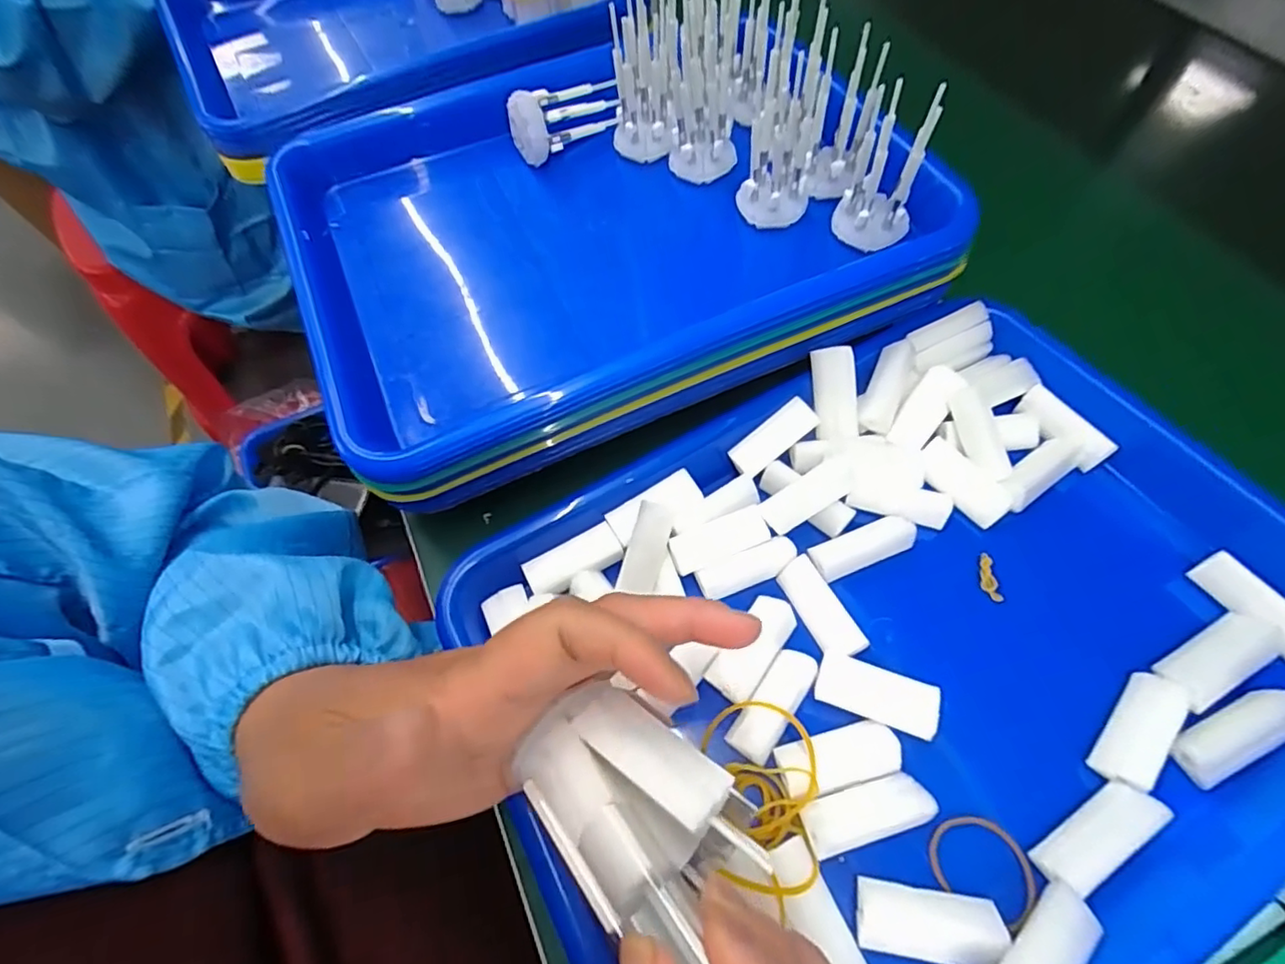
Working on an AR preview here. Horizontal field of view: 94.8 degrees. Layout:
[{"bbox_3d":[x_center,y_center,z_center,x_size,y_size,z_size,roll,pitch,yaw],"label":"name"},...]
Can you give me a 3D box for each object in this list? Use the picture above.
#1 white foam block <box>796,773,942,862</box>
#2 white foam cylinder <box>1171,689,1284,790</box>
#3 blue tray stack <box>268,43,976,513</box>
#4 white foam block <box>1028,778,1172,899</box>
[{"bbox_3d":[0.082,0.122,0.218,0.047,0.014,0.019,-15,62,-5],"label":"white foam block"},{"bbox_3d":[0.222,0.094,0.220,0.045,0.013,0.018,-24,63,-10],"label":"white foam cylinder"},{"bbox_3d":[-0.024,-0.143,0.334,0.330,0.056,0.254,-20,62,-8],"label":"blue tray stack"},{"bbox_3d":[0.162,0.127,0.210,0.046,0.018,0.016,-30,64,-13],"label":"white foam block"}]

